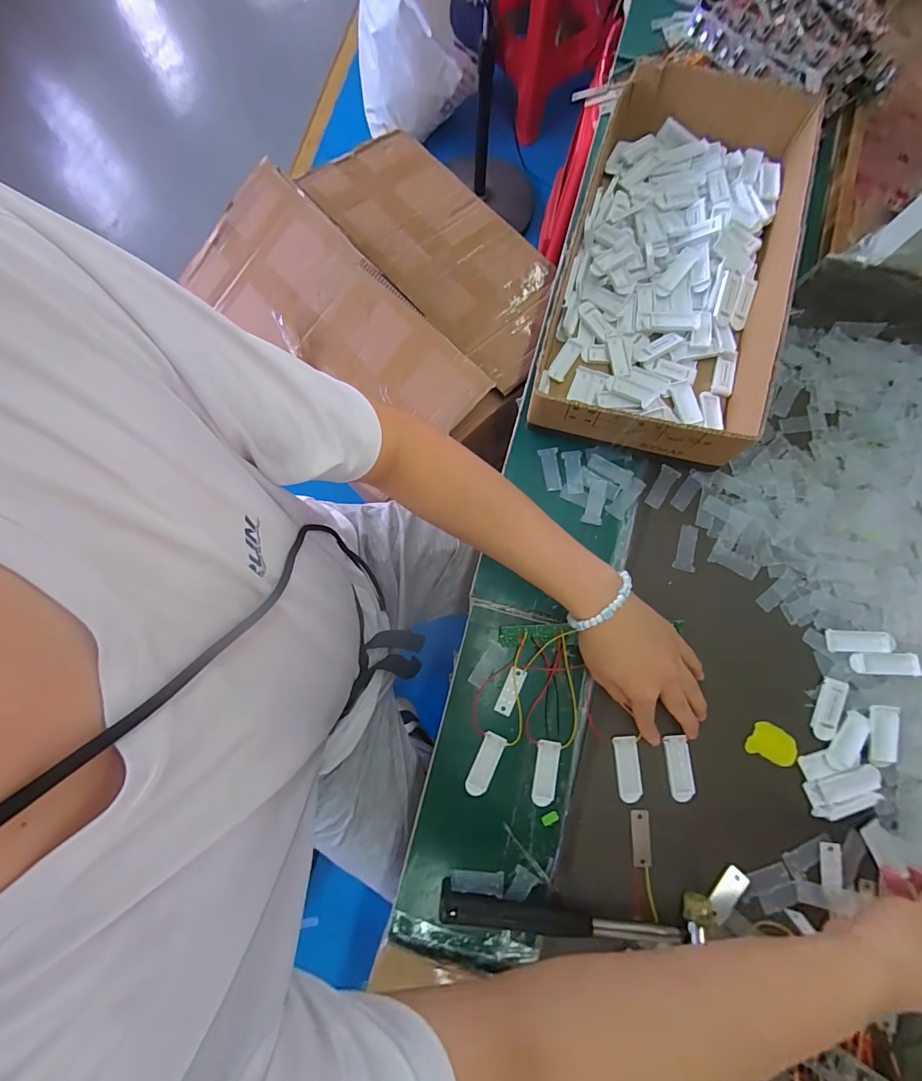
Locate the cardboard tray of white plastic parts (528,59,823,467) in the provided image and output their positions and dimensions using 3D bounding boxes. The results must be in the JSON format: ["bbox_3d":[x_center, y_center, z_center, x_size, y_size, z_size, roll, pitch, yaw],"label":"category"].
[{"bbox_3d":[0.227,-0.301,0.463,0.212,0.071,0.423,17,80,3],"label":"cardboard tray of white plastic parts"}]

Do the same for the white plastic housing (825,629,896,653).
[{"bbox_3d":[0.390,0.099,0.416,0.056,0.004,0.021,-1,79,14],"label":"white plastic housing"}]

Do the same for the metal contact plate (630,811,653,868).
[{"bbox_3d":[0.168,0.277,0.396,0.019,0.004,0.046,1,80,0],"label":"metal contact plate"}]

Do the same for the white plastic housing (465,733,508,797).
[{"bbox_3d":[0.024,0.216,0.410,0.023,0.004,0.057,25,81,4],"label":"white plastic housing"}]

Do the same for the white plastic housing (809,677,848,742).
[{"bbox_3d":[0.357,0.164,0.414,0.020,0.012,0.058,20,80,3],"label":"white plastic housing"}]

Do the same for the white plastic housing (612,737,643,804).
[{"bbox_3d":[0.158,0.217,0.406,0.022,0.009,0.057,-4,80,-1],"label":"white plastic housing"}]

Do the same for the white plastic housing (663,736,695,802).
[{"bbox_3d":[0.206,0.216,0.403,0.020,0.008,0.057,-3,77,-1],"label":"white plastic housing"}]

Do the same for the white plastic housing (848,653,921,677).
[{"bbox_3d":[0.408,0.119,0.409,0.056,0.010,0.021,2,80,0],"label":"white plastic housing"}]

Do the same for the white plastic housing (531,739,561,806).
[{"bbox_3d":[0.082,0.223,0.408,0.023,0.004,0.057,10,80,1],"label":"white plastic housing"}]

